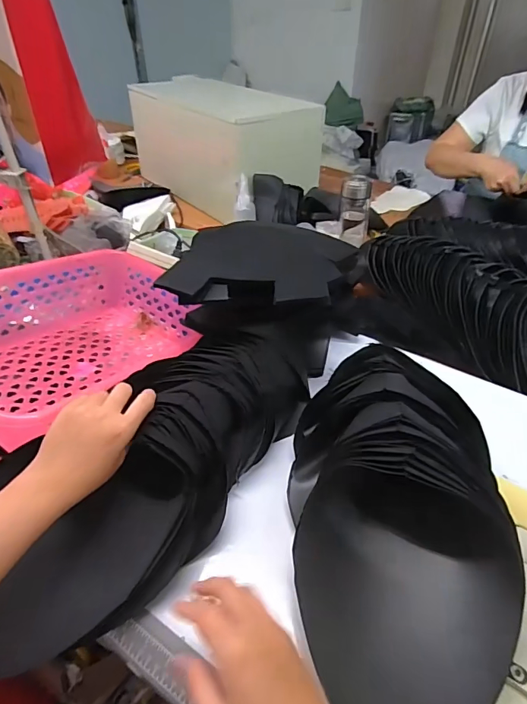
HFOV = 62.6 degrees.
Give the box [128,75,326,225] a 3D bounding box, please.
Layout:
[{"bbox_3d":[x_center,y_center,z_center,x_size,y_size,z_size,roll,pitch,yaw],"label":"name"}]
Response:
[{"bbox_3d":[-0.125,-0.635,1.314,0.311,0.265,0.606,-25,46,-27],"label":"box"}]

